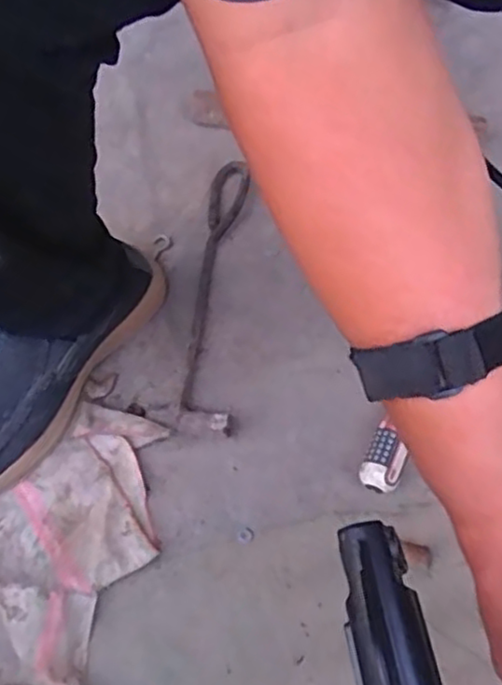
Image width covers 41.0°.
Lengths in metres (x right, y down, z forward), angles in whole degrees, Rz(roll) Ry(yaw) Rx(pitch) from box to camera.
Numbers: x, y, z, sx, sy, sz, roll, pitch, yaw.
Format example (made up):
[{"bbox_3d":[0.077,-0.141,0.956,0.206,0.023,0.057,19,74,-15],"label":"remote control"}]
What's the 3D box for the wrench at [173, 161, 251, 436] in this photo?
[{"bbox_3d":[-0.033,-0.056,0.659,0.047,0.018,0.299,5,65,0],"label":"wrench"}]

